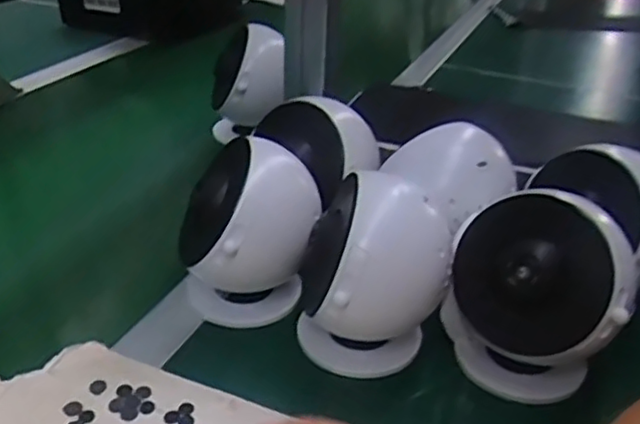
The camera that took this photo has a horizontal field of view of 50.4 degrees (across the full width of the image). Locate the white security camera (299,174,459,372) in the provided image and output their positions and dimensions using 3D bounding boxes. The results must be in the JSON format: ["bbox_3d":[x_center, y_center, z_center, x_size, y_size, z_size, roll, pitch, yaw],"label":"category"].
[{"bbox_3d":[0.034,0.040,0.441,0.092,0.118,0.090,3,31,2],"label":"white security camera"}]

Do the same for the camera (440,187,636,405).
[{"bbox_3d":[0.134,0.055,0.426,0.105,0.116,0.083,11,32,14],"label":"camera"}]

